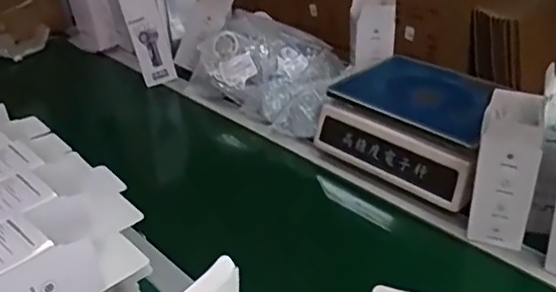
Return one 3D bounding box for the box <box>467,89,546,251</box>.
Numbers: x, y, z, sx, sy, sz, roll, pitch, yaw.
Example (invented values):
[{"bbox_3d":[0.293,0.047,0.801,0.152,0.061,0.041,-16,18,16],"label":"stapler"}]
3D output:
[{"bbox_3d":[0.297,0.030,0.771,0.073,0.189,0.081,7,35,20],"label":"box"}]

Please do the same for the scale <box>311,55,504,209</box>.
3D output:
[{"bbox_3d":[0.226,-0.034,0.940,0.210,0.105,0.282,-30,39,-32],"label":"scale"}]

